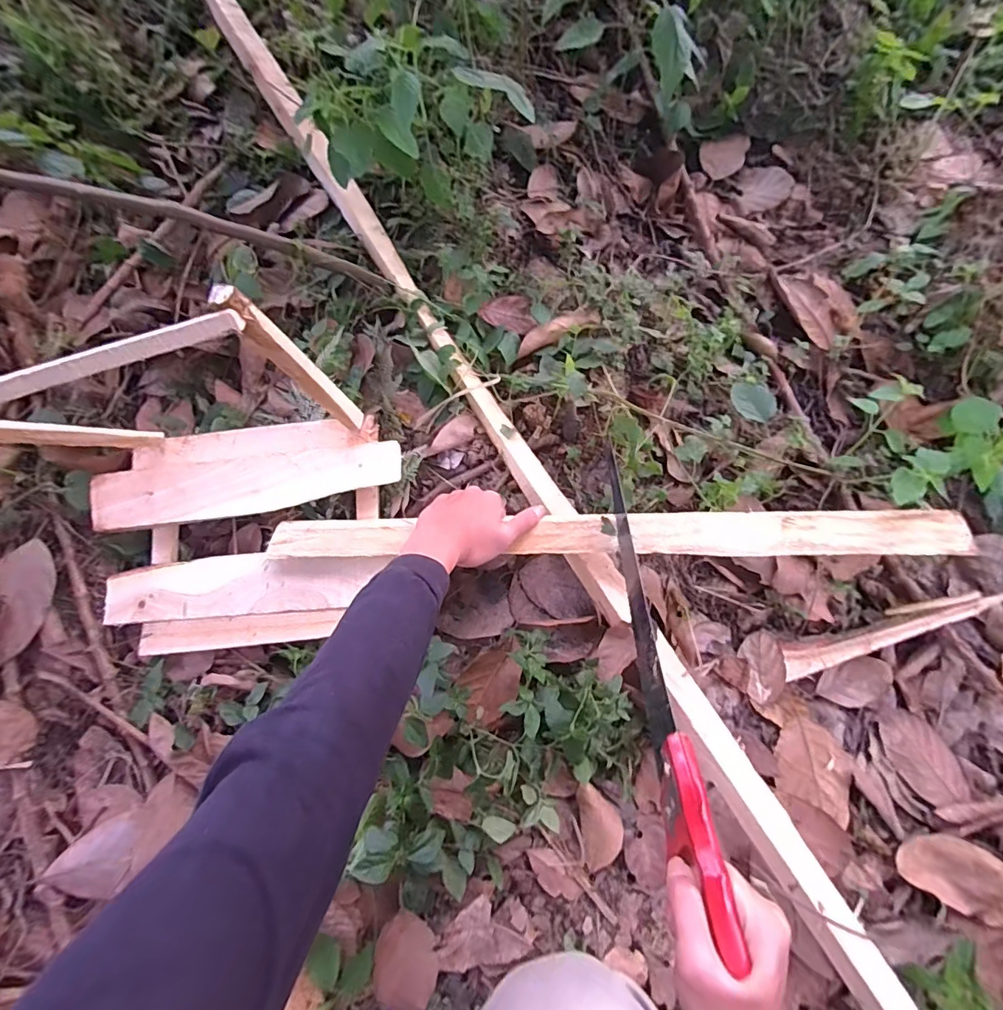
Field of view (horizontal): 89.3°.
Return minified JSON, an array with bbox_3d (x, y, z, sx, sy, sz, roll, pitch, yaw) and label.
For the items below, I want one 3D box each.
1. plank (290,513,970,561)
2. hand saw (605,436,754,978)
[{"bbox_3d":[0.109,0.033,0.552,0.725,0.013,0.052,-1,59,4],"label":"plank"},{"bbox_3d":[0.133,0.116,0.467,0.032,0.063,0.444,-1,44,1],"label":"hand saw"}]

